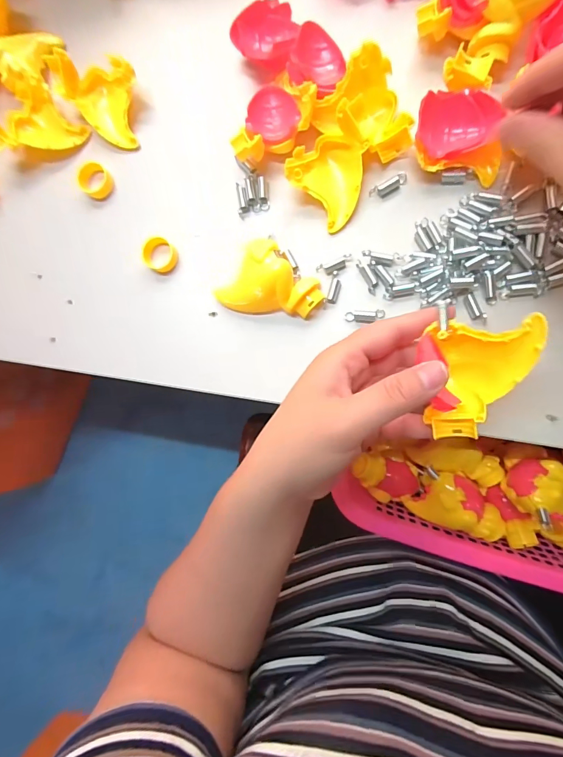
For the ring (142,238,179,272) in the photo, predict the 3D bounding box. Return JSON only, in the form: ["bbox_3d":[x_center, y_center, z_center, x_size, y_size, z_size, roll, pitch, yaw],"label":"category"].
[{"bbox_3d":[-0.095,-0.097,0.290,0.025,0.012,0.024,0,89,9],"label":"ring"}]

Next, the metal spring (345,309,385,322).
[{"bbox_3d":[0.061,-0.045,0.269,0.028,0.008,0.010,-3,89,9],"label":"metal spring"}]

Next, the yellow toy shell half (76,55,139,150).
[{"bbox_3d":[-0.137,-0.217,0.291,0.044,0.018,0.056,10,91,9],"label":"yellow toy shell half"}]

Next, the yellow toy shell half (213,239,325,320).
[{"bbox_3d":[-0.007,-0.066,0.272,0.067,0.023,0.053,34,94,8],"label":"yellow toy shell half"}]

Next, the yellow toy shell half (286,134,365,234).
[{"bbox_3d":[0.037,-0.146,0.265,0.049,0.021,0.056,-44,83,6],"label":"yellow toy shell half"}]

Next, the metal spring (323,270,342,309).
[{"bbox_3d":[0.038,-0.065,0.274,0.009,0.006,0.028,19,92,9],"label":"metal spring"}]

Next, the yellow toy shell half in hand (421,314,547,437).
[{"bbox_3d":[0.111,0.002,0.210,0.049,0.037,0.067,2,90,9],"label":"yellow toy shell half in hand"}]

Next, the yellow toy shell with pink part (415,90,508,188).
[{"bbox_3d":[0.121,-0.164,0.249,0.058,0.025,0.045,10,91,9],"label":"yellow toy shell with pink part"}]

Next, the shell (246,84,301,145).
[{"bbox_3d":[-0.006,-0.194,0.269,0.036,0.012,0.043,4,90,9],"label":"shell"}]

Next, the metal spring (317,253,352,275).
[{"bbox_3d":[0.039,-0.084,0.273,0.026,0.004,0.009,-17,87,8],"label":"metal spring"}]

